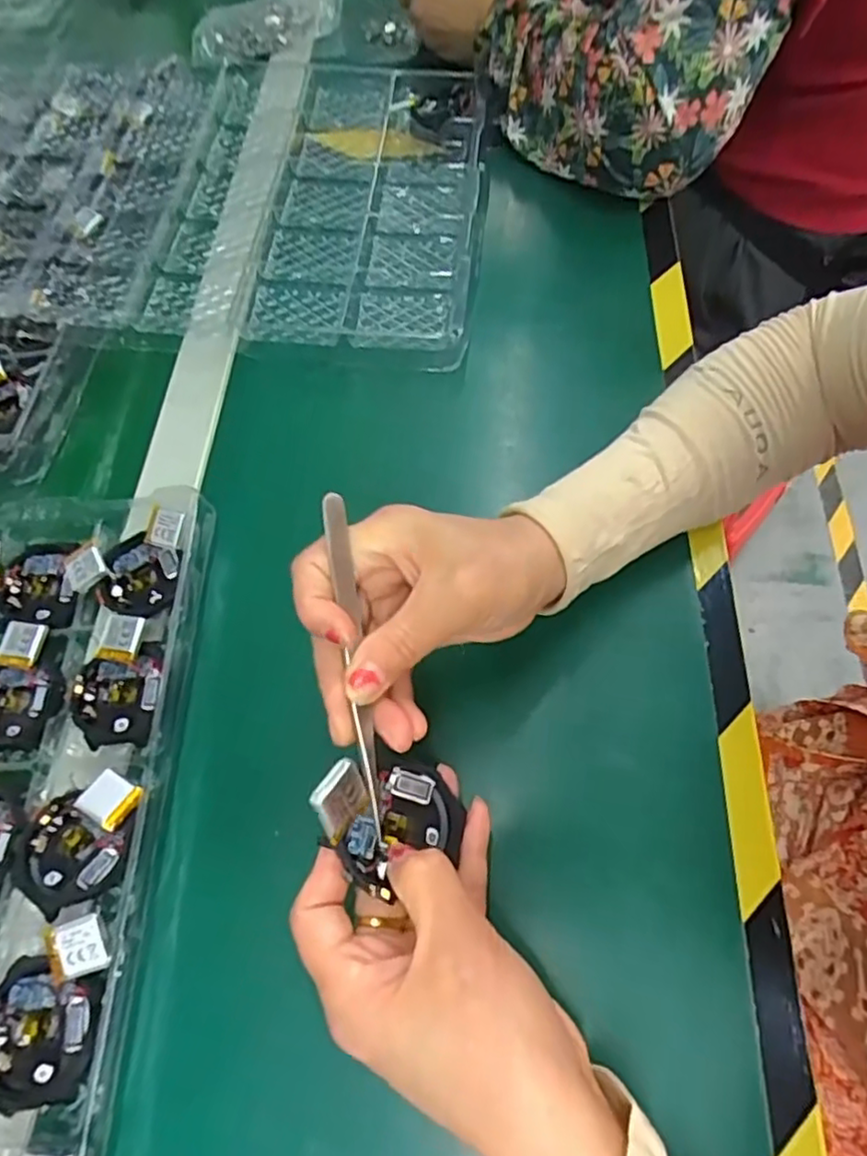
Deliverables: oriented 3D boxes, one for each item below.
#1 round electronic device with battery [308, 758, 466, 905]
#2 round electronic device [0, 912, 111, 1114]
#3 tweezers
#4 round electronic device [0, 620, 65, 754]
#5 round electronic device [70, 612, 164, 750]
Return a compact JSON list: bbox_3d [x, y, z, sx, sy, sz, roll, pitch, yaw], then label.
[{"bbox_3d":[-0.015,0.086,0.245,0.053,0.022,0.053,8,71,-24],"label":"round electronic device with battery"},{"bbox_3d":[-0.158,0.172,0.265,0.045,0.018,0.067,7,64,11],"label":"round electronic device"},{"bbox_3d":[-0.029,0.032,0.247,0.008,0.006,0.127,-8,88,-1],"label":"tweezers"},{"bbox_3d":[-0.215,0.055,0.337,0.045,0.015,0.063,1,63,8],"label":"round electronic device"},{"bbox_3d":[-0.158,0.052,0.329,0.039,0.021,0.061,-7,62,4],"label":"round electronic device"}]

